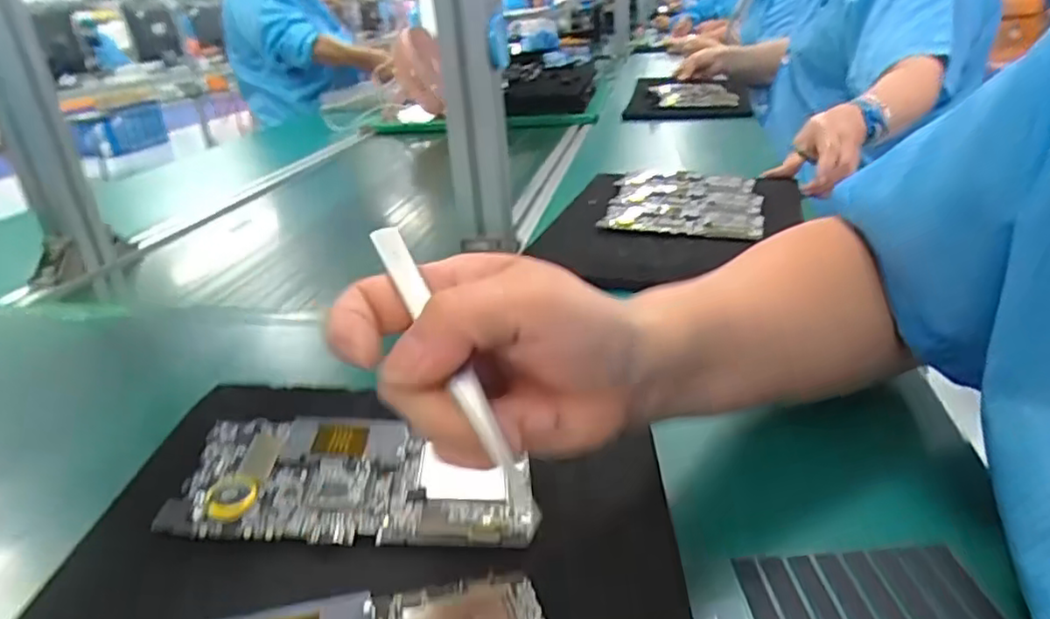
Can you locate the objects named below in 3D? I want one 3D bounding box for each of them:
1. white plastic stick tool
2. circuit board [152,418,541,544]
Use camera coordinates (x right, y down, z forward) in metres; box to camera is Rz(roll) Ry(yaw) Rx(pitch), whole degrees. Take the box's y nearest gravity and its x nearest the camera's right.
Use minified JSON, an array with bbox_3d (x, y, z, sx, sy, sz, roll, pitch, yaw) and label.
[{"bbox_3d":[-0.030,0.009,0.228,0.011,0.010,0.099,-20,68,-29],"label":"white plastic stick tool"},{"bbox_3d":[-0.074,0.077,0.299,0.154,0.007,0.070,3,34,-5],"label":"circuit board"}]

